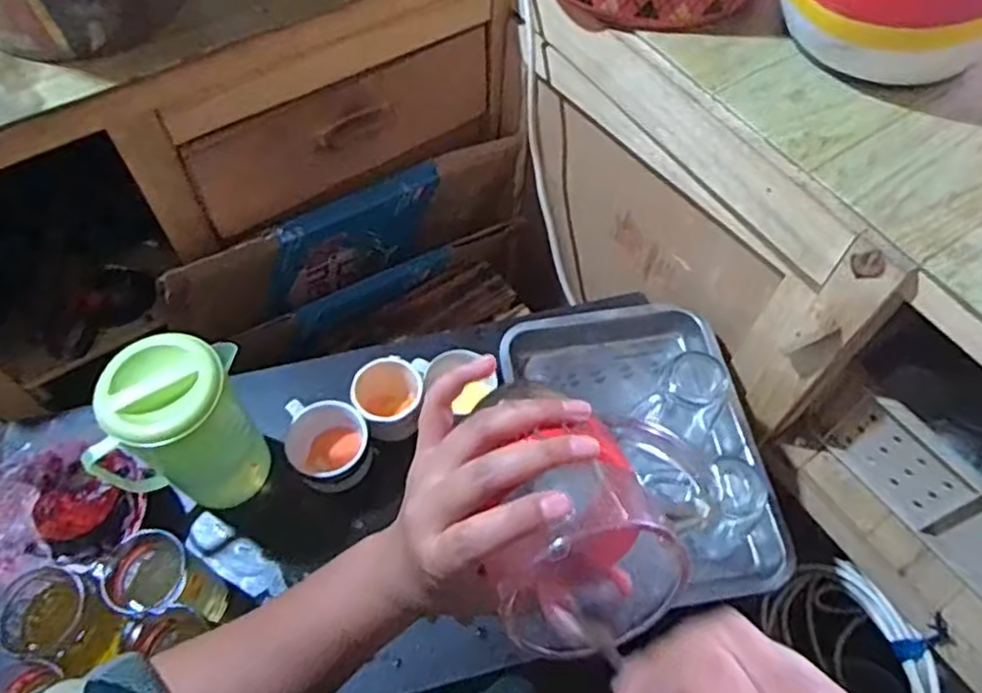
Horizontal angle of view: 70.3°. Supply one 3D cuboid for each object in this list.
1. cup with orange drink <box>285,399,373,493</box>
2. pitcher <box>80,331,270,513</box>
[{"bbox_3d":[-0.179,0.116,0.781,0.085,0.076,0.091,-6,60,-3],"label":"cup with orange drink"},{"bbox_3d":[-0.305,0.087,0.709,0.114,0.207,0.137,19,62,11],"label":"pitcher"}]

